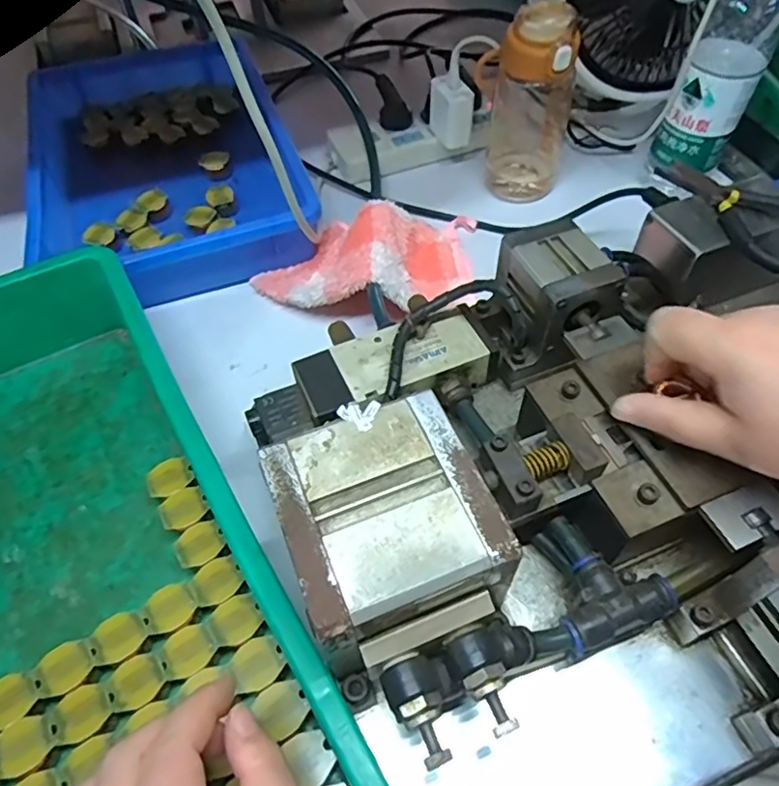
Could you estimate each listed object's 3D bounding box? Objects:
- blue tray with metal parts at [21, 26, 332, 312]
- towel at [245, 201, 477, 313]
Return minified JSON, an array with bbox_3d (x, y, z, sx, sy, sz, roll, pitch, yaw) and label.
[{"bbox_3d":[-0.232,-0.249,0.598,0.240,0.051,0.400,-17,57,-11],"label":"blue tray with metal parts"},{"bbox_3d":[-0.019,-0.122,0.516,0.201,0.055,0.130,-3,55,-1],"label":"towel"}]

